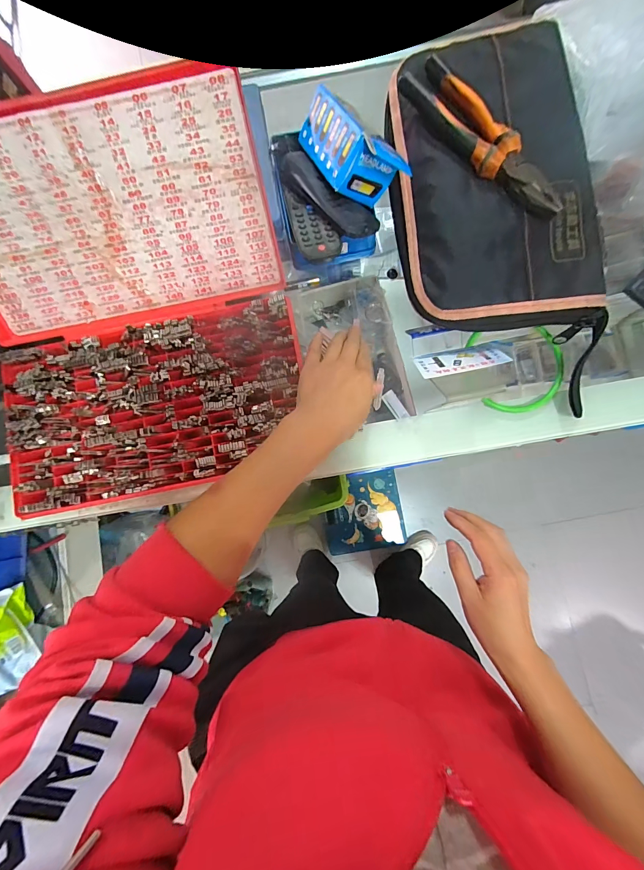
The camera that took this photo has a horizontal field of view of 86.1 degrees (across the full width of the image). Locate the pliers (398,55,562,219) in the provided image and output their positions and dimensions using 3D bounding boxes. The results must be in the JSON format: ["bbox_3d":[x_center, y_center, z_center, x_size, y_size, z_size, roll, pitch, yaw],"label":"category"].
[{"bbox_3d":[0.160,-0.301,0.351,0.039,0.024,0.214,-35,84,-2],"label":"pliers"}]

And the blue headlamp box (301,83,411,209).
[{"bbox_3d":[0.027,-0.300,0.360,0.064,0.057,0.120,-8,60,-38],"label":"blue headlamp box"}]

